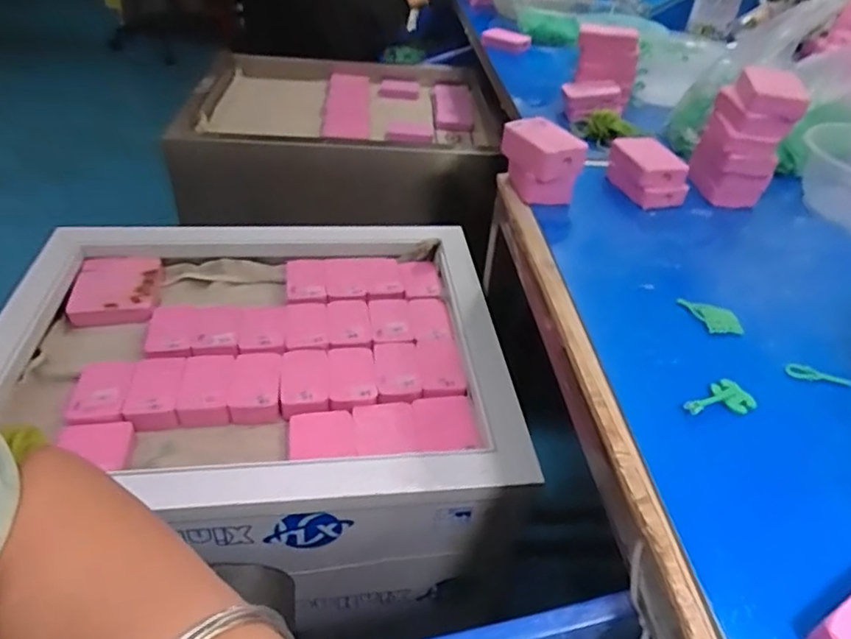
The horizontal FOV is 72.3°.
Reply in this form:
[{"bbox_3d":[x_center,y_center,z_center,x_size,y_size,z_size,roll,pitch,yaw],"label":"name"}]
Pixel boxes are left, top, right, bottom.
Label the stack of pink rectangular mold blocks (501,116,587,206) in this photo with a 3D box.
[{"bbox_3d":[0.107,-0.144,0.538,0.056,0.060,0.071,-17,45,-25],"label":"stack of pink rectangular mold blocks"}]

